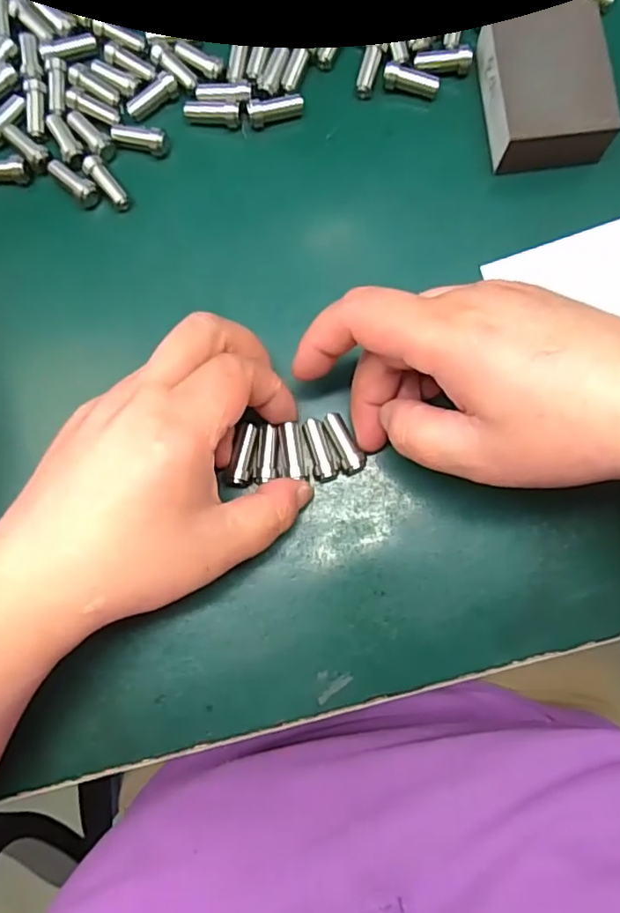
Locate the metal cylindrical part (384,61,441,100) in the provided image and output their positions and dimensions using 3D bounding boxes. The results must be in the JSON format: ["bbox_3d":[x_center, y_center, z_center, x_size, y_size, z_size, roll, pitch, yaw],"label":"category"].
[{"bbox_3d":[0.049,-0.179,0.282,0.026,0.010,0.009,13,83,2],"label":"metal cylindrical part"}]

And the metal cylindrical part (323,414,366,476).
[{"bbox_3d":[0.014,-0.005,0.259,0.010,0.012,0.028,-24,79,-2],"label":"metal cylindrical part"}]

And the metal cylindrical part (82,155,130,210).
[{"bbox_3d":[-0.096,-0.129,0.276,0.009,0.009,0.026,-35,84,-4],"label":"metal cylindrical part"}]

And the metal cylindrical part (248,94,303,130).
[{"bbox_3d":[-0.016,-0.166,0.280,0.027,0.008,0.009,-19,83,-2],"label":"metal cylindrical part"}]

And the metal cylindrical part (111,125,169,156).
[{"bbox_3d":[-0.080,-0.150,0.278,0.029,0.009,0.008,15,83,3],"label":"metal cylindrical part"}]

